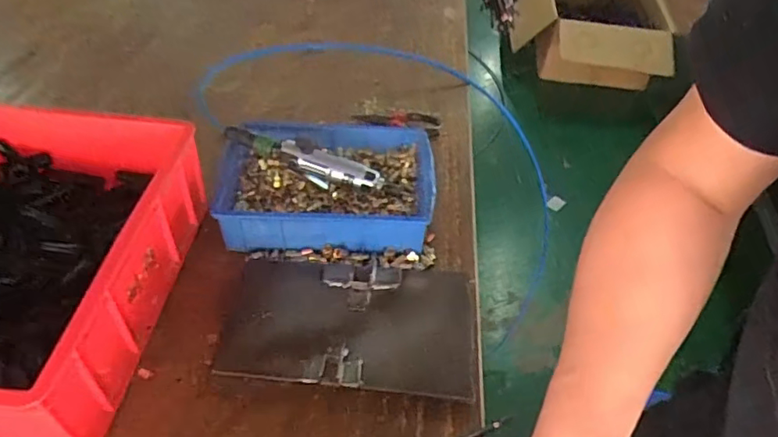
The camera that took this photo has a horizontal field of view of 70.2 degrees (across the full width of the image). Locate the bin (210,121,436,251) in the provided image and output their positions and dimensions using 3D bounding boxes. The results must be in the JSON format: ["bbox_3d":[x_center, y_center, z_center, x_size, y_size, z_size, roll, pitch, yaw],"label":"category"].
[{"bbox_3d":[-0.092,-0.044,0.801,0.313,0.081,0.208,0,47,-5],"label":"bin"}]

